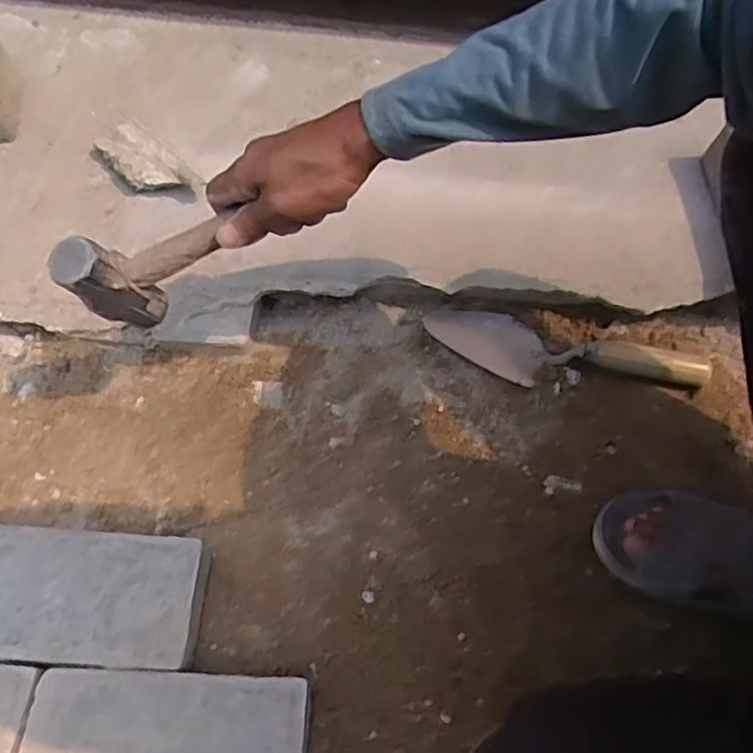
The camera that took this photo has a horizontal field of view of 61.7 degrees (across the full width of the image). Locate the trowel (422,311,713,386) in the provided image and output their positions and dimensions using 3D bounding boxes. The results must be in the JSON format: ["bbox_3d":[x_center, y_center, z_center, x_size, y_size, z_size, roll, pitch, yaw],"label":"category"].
[{"bbox_3d":[0.213,-0.030,0.711,0.311,0.032,0.077,10,60,3],"label":"trowel"}]

